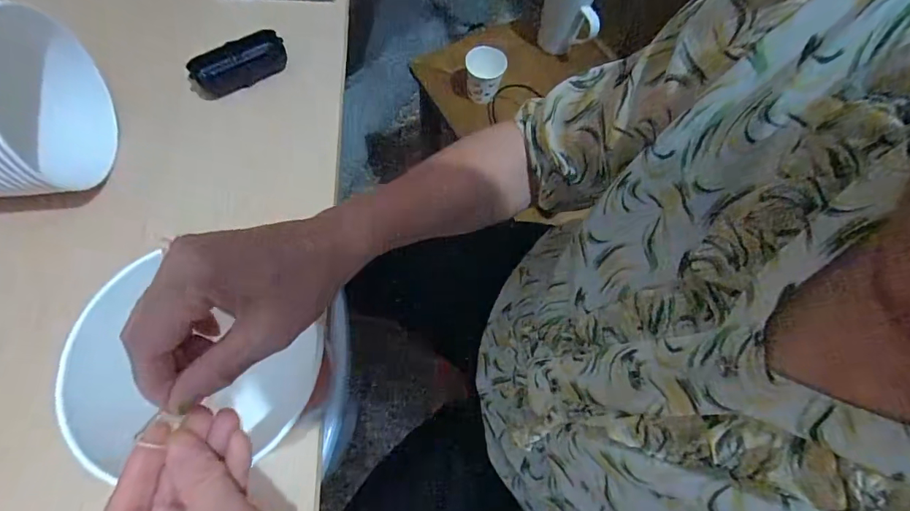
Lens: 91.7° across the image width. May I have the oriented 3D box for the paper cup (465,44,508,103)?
[{"bbox_3d":[0.052,-0.316,0.768,0.065,0.067,0.065,1,68,-3],"label":"paper cup"}]

